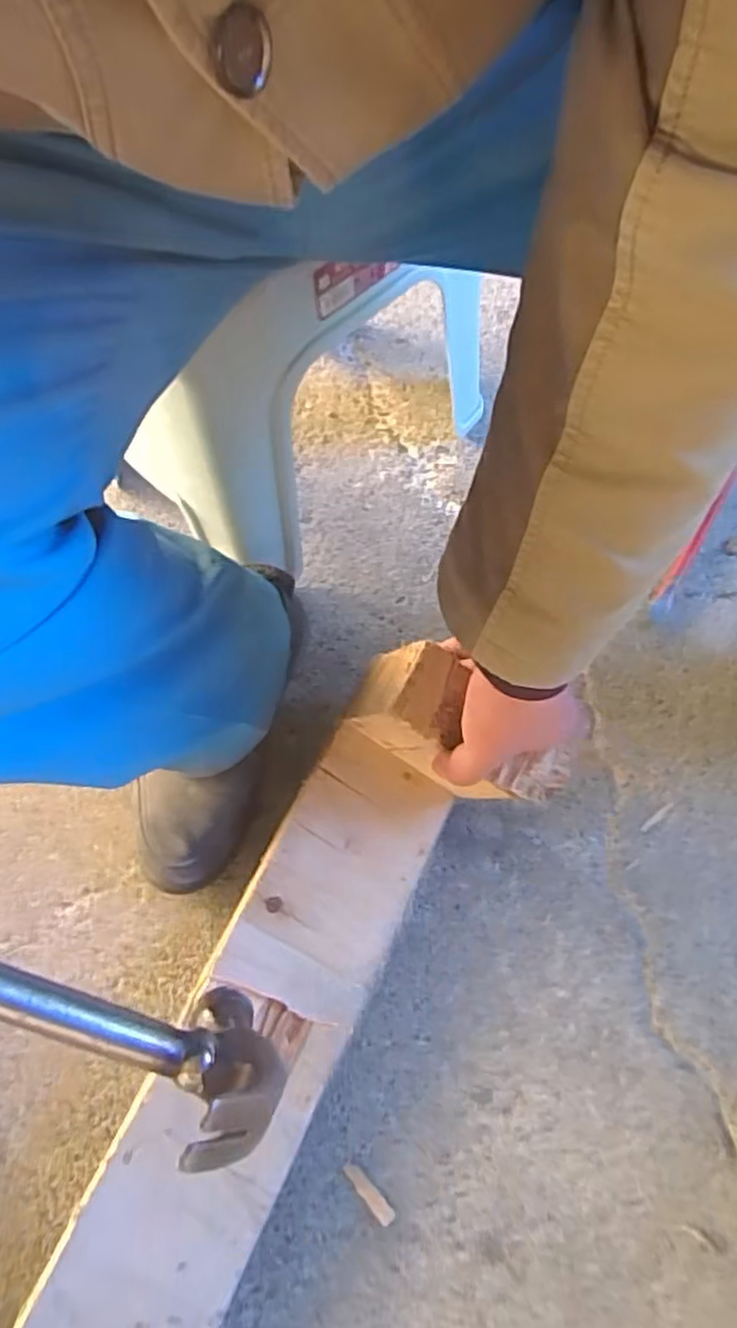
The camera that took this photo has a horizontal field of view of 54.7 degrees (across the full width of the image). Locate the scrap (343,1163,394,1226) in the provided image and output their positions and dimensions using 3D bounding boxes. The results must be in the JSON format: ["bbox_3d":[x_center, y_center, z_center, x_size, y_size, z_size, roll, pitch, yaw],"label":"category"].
[{"bbox_3d":[0.000,0.368,0.495,0.011,0.004,0.045,-41,73,-16],"label":"scrap"}]

